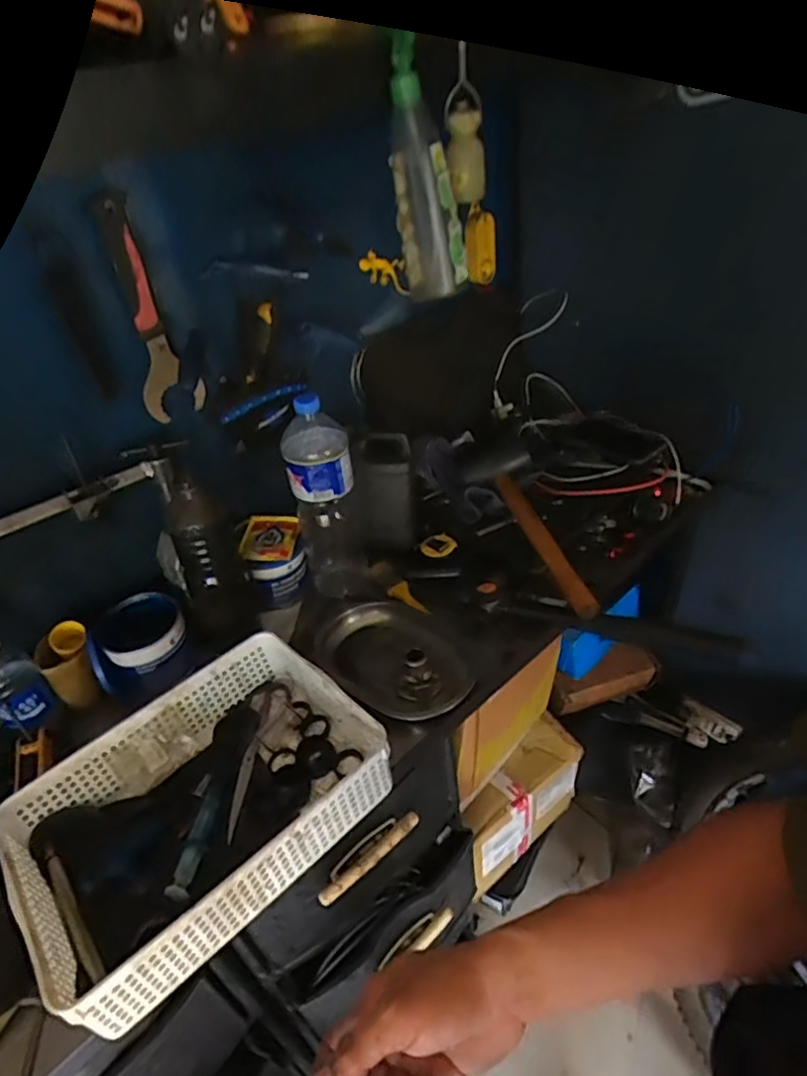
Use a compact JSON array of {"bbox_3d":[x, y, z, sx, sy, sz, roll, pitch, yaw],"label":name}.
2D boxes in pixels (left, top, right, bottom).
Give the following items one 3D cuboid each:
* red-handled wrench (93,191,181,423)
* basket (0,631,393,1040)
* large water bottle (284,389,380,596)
[{"bbox_3d":[-0.298,-0.255,0.688,0.021,0.231,0.060,17,44,27],"label":"red-handled wrench"},{"bbox_3d":[-0.205,0.265,0.620,0.325,0.093,0.252,-33,45,-29],"label":"basket"},{"bbox_3d":[-0.106,-0.052,0.849,0.093,0.317,0.086,-10,39,-4],"label":"large water bottle"}]

